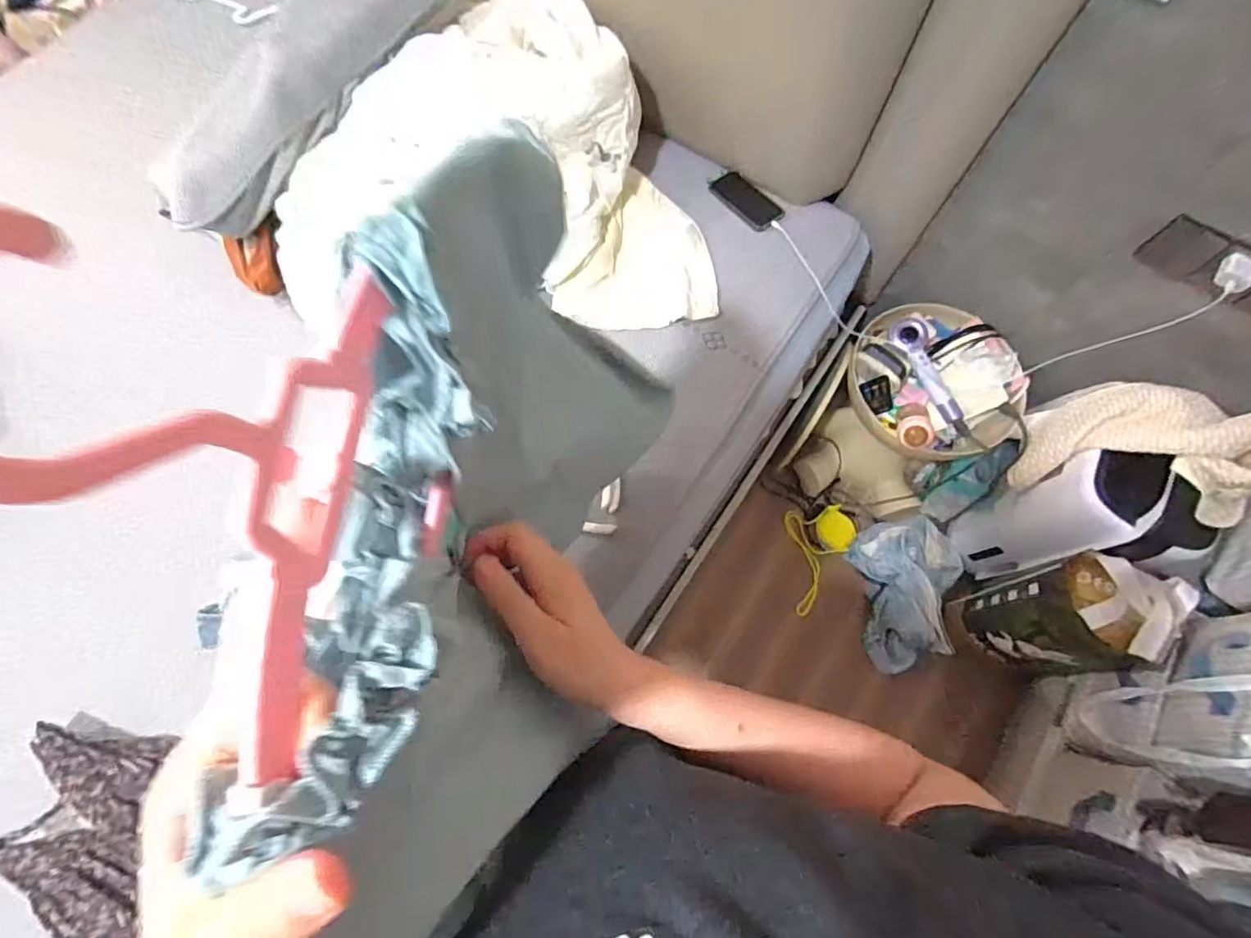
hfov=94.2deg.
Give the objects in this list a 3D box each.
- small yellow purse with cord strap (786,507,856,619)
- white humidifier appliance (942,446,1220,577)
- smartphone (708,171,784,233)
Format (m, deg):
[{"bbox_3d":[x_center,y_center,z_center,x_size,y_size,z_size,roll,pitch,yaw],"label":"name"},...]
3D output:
[{"bbox_3d":[0.506,0.228,1.477,0.169,0.025,0.265,-2,71,-2],"label":"small yellow purse with cord strap"},{"bbox_3d":[0.891,0.117,1.209,0.142,0.465,0.207,-12,71,-5],"label":"white humidifier appliance"},{"bbox_3d":[0.237,-0.528,1.143,0.073,0.017,0.155,-40,76,-14],"label":"smartphone"}]

